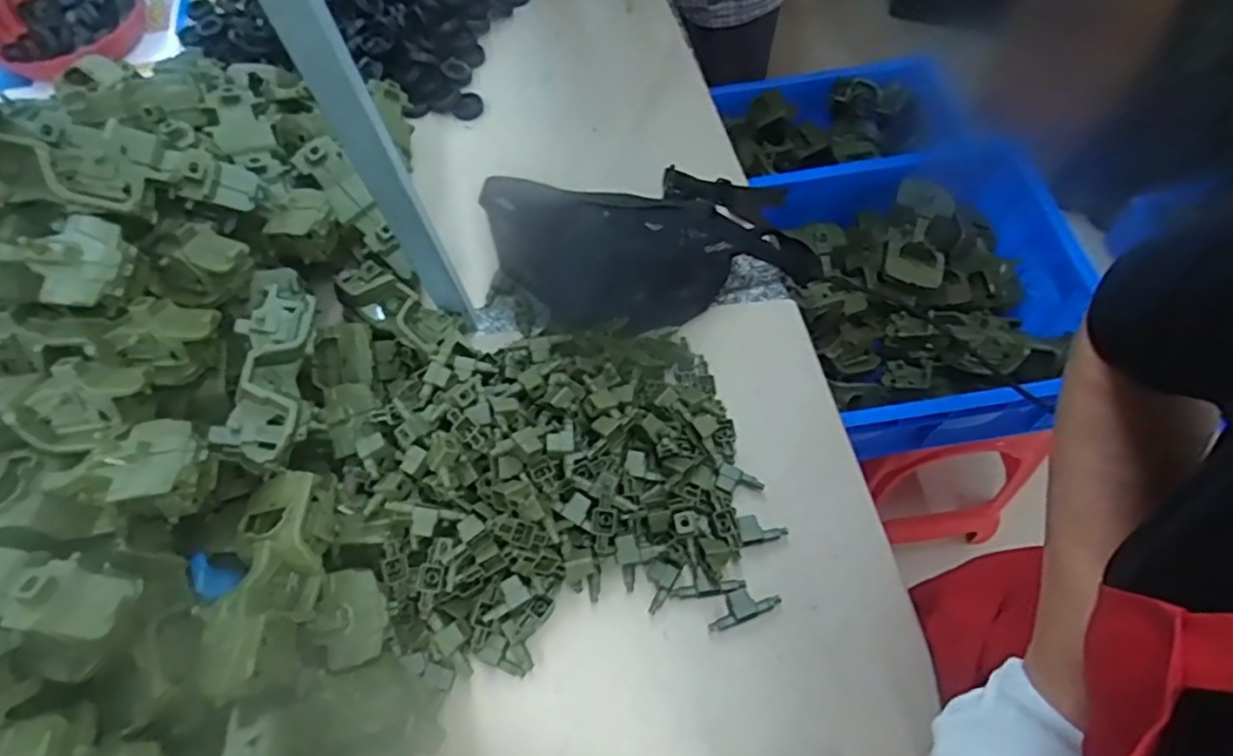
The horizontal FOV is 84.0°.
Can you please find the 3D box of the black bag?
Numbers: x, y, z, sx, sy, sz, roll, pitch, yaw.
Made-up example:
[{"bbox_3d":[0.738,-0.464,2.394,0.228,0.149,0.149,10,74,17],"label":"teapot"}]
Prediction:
[{"bbox_3d":[0.048,-0.156,0.777,0.369,0.101,0.183,-12,60,-25],"label":"black bag"}]

